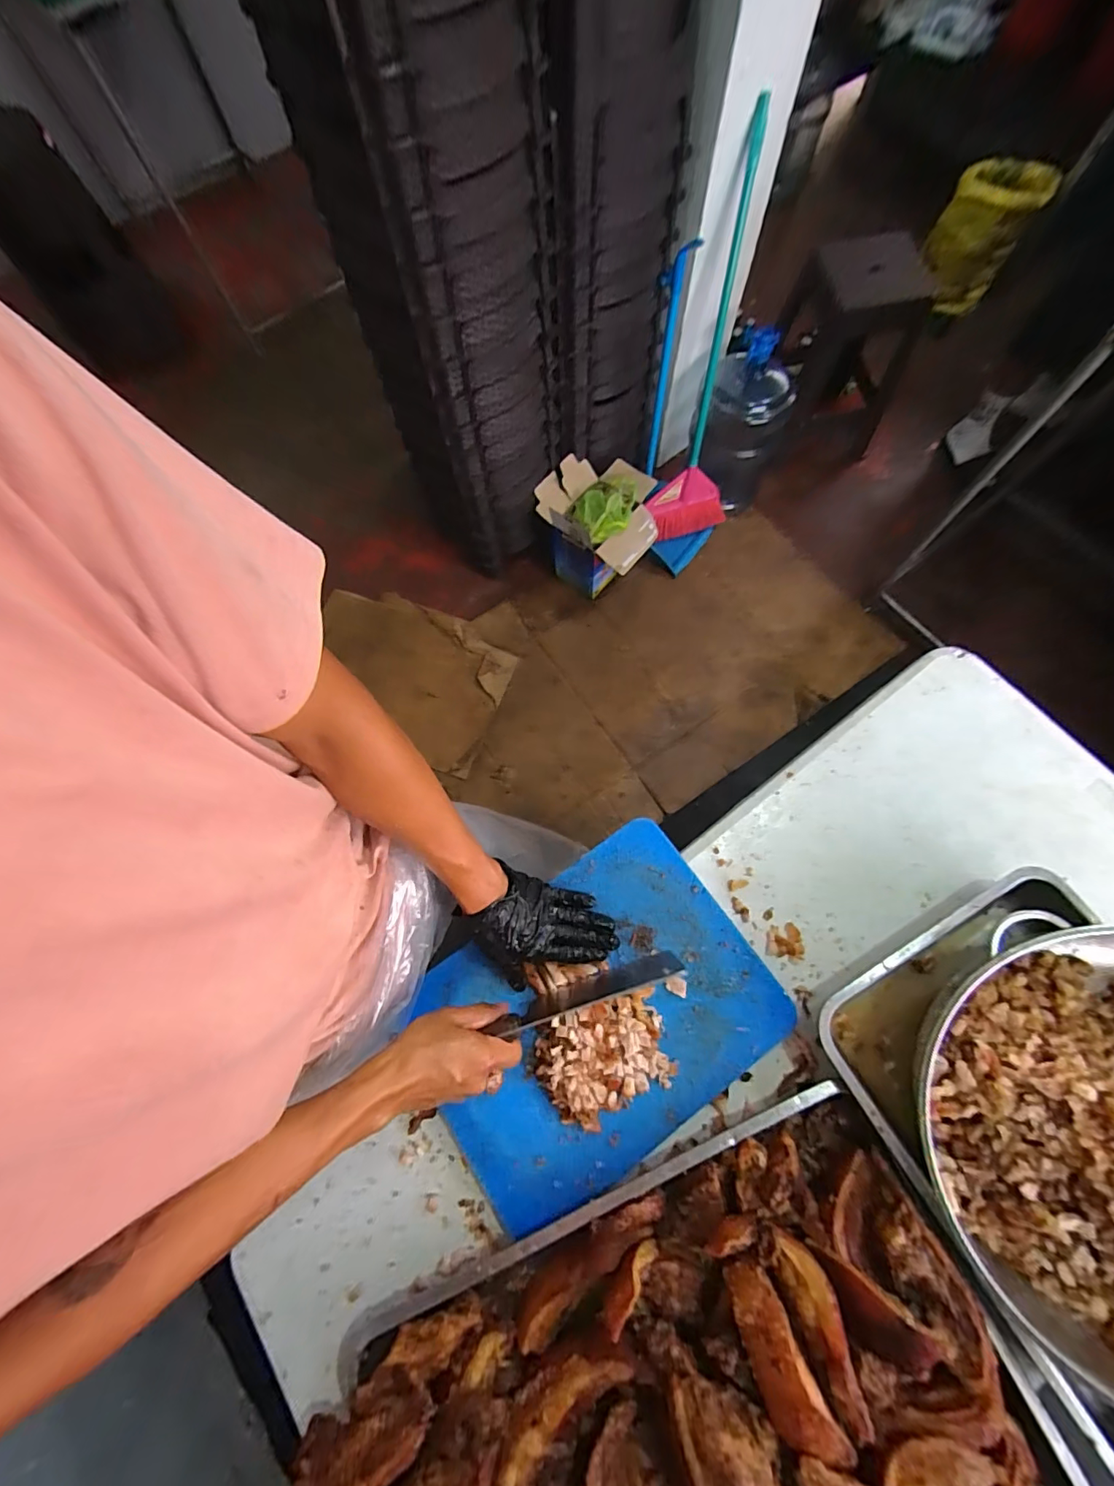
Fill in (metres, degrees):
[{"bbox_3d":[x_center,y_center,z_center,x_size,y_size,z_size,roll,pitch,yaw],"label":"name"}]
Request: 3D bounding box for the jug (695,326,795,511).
[{"bbox_3d":[0.561,-0.955,1.518,0.232,0.467,0.278,16,74,7],"label":"jug"}]

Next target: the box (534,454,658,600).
[{"bbox_3d":[0.142,-0.668,1.541,0.331,0.262,0.326,36,77,13],"label":"box"}]

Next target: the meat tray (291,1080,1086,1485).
[{"bbox_3d":[0.114,0.638,0.447,0.597,0.089,0.383,-25,73,-5],"label":"meat tray"}]

